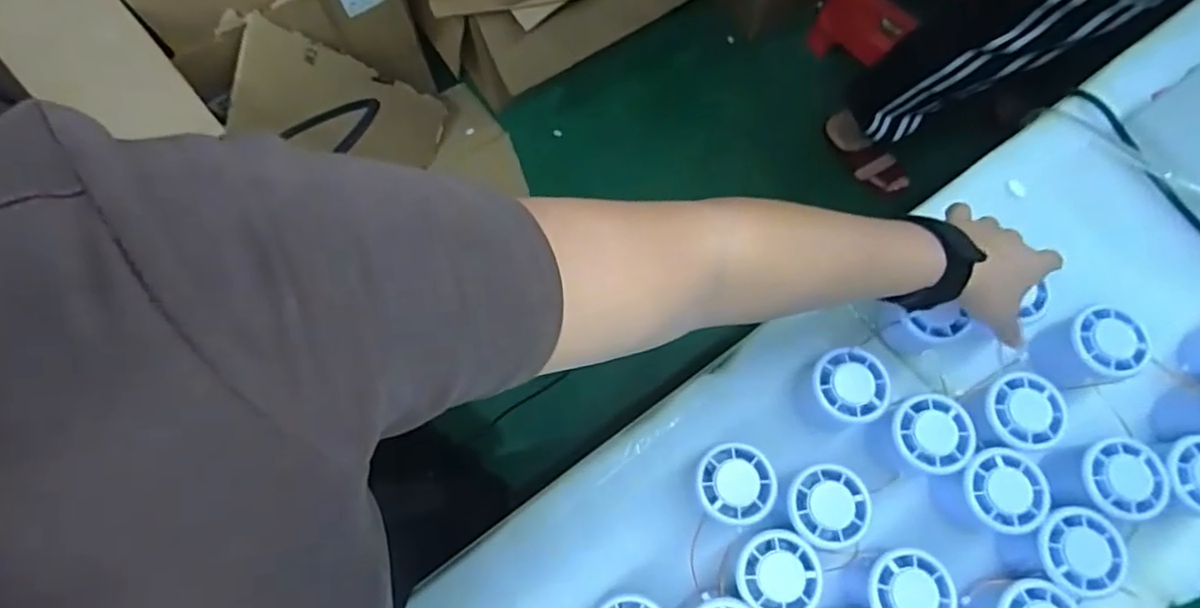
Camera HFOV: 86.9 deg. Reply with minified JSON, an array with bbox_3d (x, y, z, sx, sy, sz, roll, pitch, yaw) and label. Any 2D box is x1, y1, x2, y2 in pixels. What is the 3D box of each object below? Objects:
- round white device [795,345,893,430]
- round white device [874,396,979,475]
[{"bbox_3d":[0.183,0.066,0.483,0.053,0.056,0.050,0,71,0],"label":"round white device"},{"bbox_3d":[0.238,0.099,0.468,0.052,0.051,0.052,0,71,0],"label":"round white device"}]

